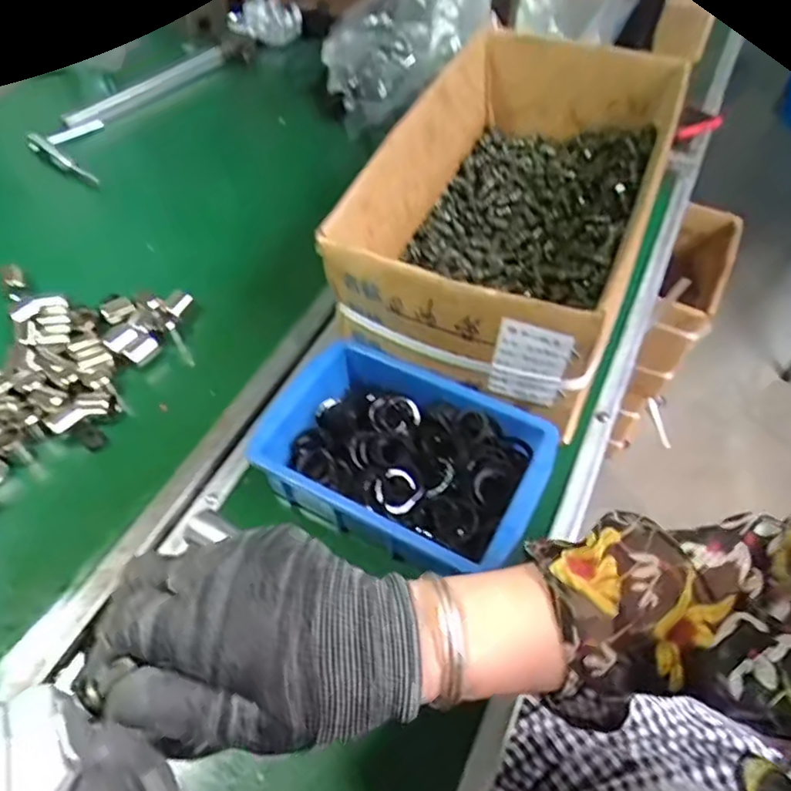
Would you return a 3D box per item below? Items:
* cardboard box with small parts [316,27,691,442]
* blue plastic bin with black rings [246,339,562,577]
[{"bbox_3d":[0.118,-0.185,0.583,0.221,0.140,0.419,19,55,13],"label":"cardboard box with small parts"},{"bbox_3d":[0.003,0.049,0.475,0.211,0.055,0.142,23,56,15],"label":"blue plastic bin with black rings"}]

